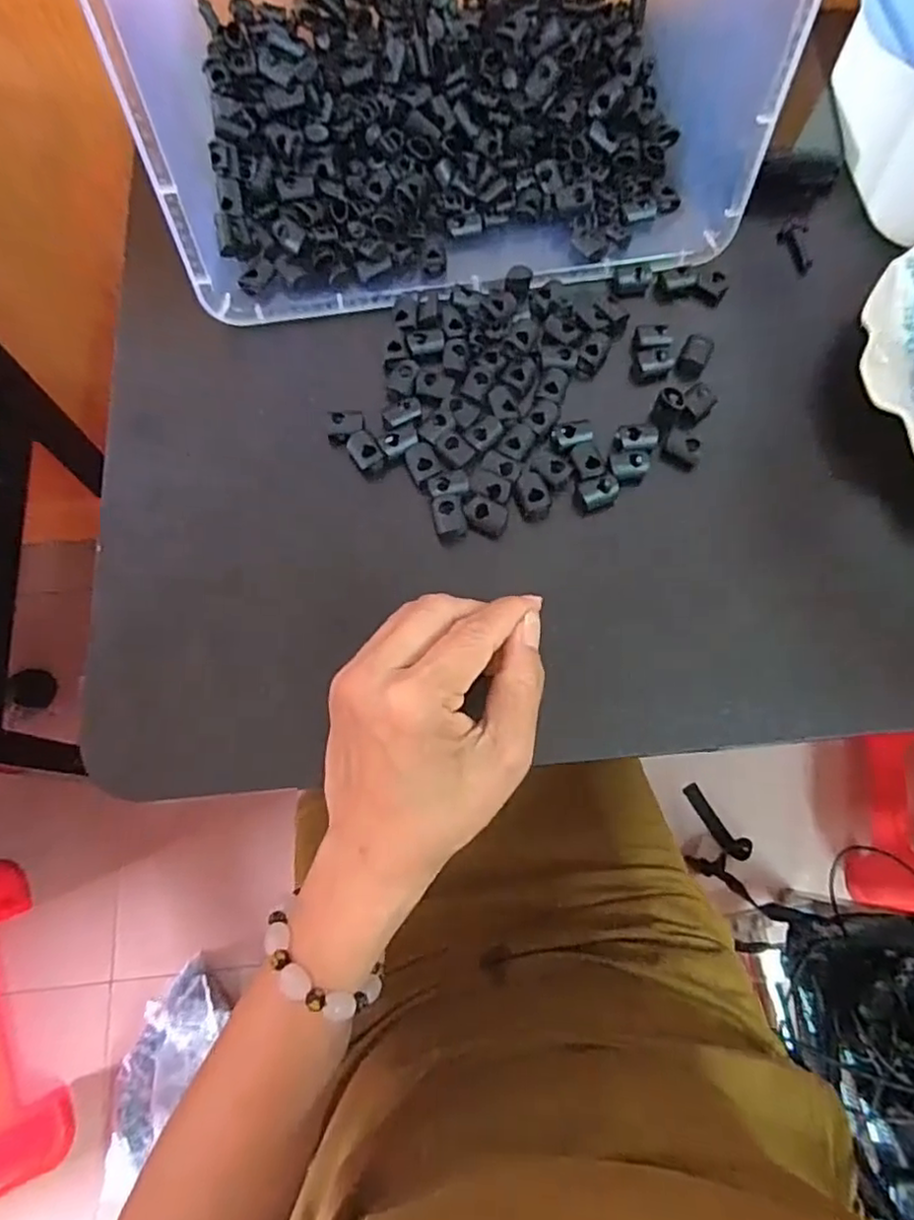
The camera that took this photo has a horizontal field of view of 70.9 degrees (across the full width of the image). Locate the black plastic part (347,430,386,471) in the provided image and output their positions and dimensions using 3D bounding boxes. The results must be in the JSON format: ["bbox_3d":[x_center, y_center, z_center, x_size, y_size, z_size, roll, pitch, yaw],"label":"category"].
[{"bbox_3d":[-0.047,-0.082,0.331,0.014,0.008,0.021,-31,75,-11],"label":"black plastic part"}]

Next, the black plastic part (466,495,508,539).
[{"bbox_3d":[0.014,-0.047,0.321,0.021,0.008,0.016,21,73,6],"label":"black plastic part"}]

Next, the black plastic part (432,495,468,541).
[{"bbox_3d":[-0.004,-0.046,0.323,0.015,0.010,0.021,-12,72,-5],"label":"black plastic part"}]

